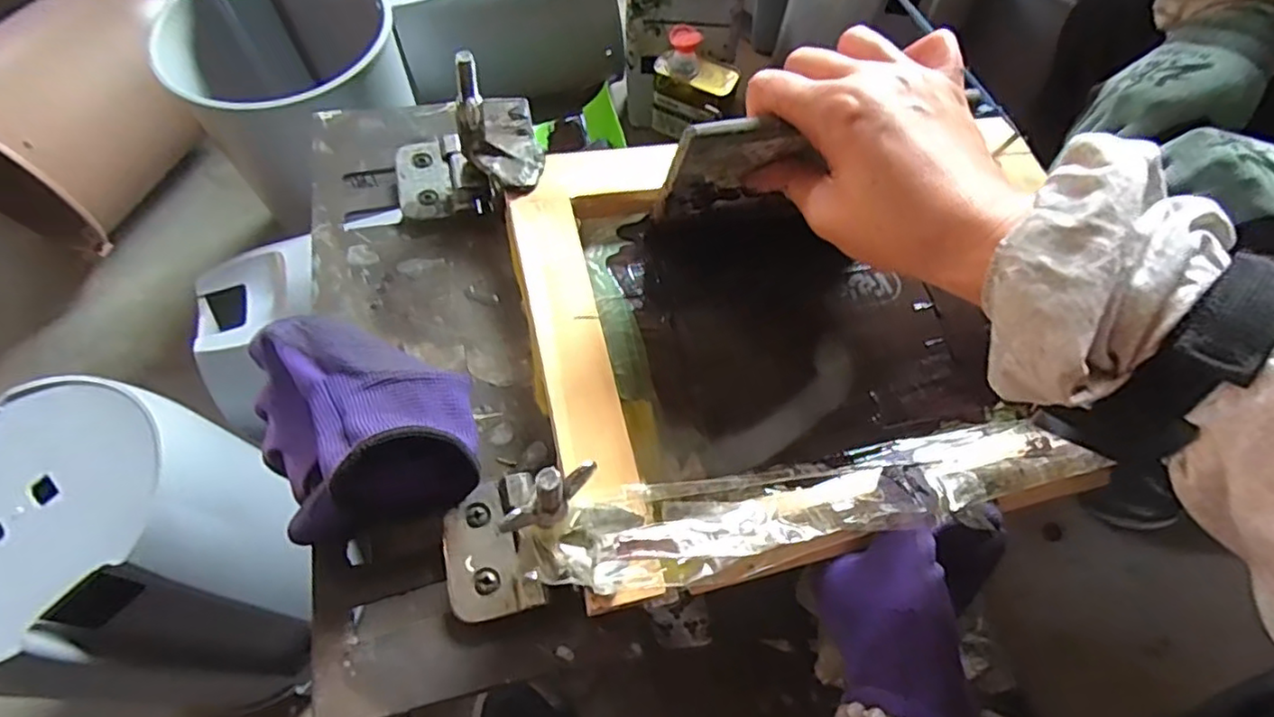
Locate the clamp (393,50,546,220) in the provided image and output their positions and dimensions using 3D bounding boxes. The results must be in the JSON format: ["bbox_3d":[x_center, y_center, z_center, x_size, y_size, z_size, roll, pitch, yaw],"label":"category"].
[{"bbox_3d":[-0.101,-0.129,0.364,0.087,0.083,0.059,-6,63,-6],"label":"clamp"}]

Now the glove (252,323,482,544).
[{"bbox_3d":[-0.134,0.022,0.304,0.108,0.055,0.115,-12,64,-9],"label":"glove"}]

